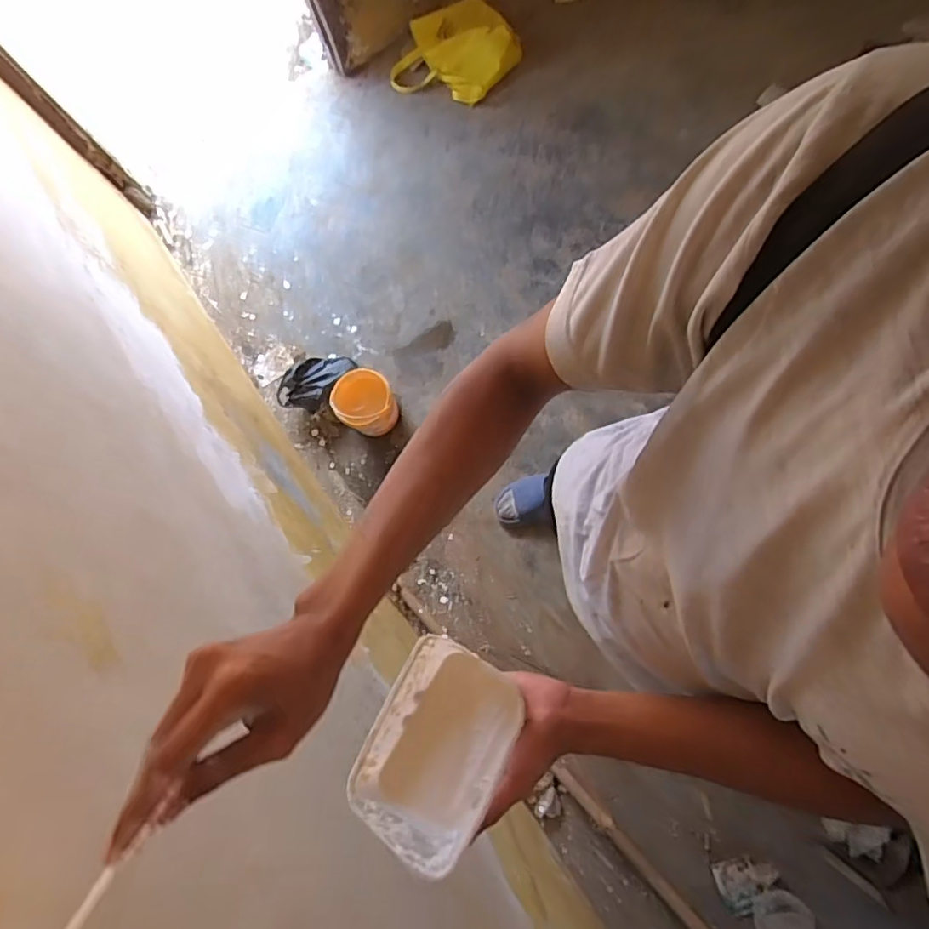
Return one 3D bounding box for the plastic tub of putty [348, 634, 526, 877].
[{"bbox_3d":[-0.024,0.250,0.509,0.115,0.045,0.164,25,79,7],"label":"plastic tub of putty"}]

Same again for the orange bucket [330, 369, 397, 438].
[{"bbox_3d":[-0.280,-0.171,1.604,0.157,0.171,0.165,0,79,2],"label":"orange bucket"}]

